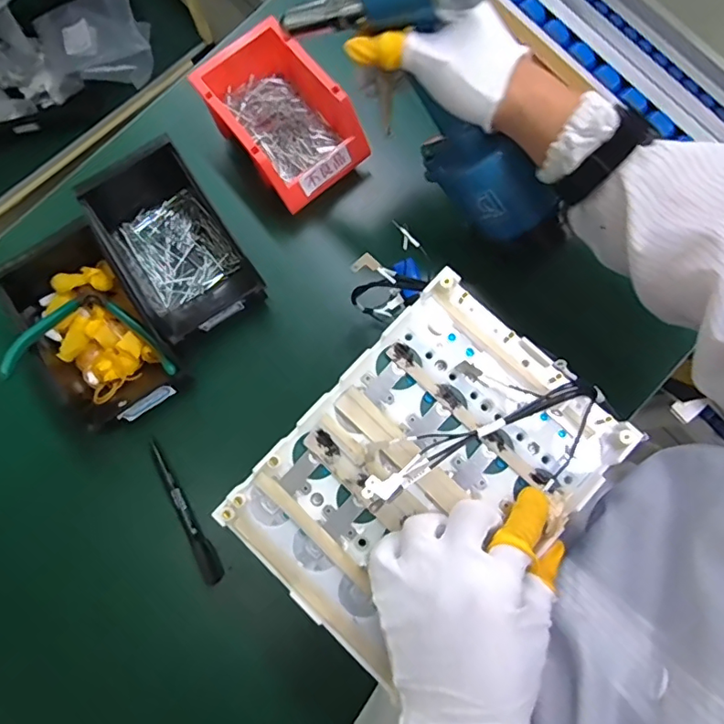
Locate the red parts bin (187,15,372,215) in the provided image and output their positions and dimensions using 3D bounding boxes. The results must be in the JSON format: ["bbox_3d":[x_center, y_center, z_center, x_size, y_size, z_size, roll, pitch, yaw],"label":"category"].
[{"bbox_3d":[-0.087,-0.248,0.530,0.116,0.076,0.176,-37,81,-5],"label":"red parts bin"}]

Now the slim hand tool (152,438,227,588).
[{"bbox_3d":[-0.171,0.142,0.492,0.019,0.011,0.143,-31,80,-4],"label":"slim hand tool"}]

